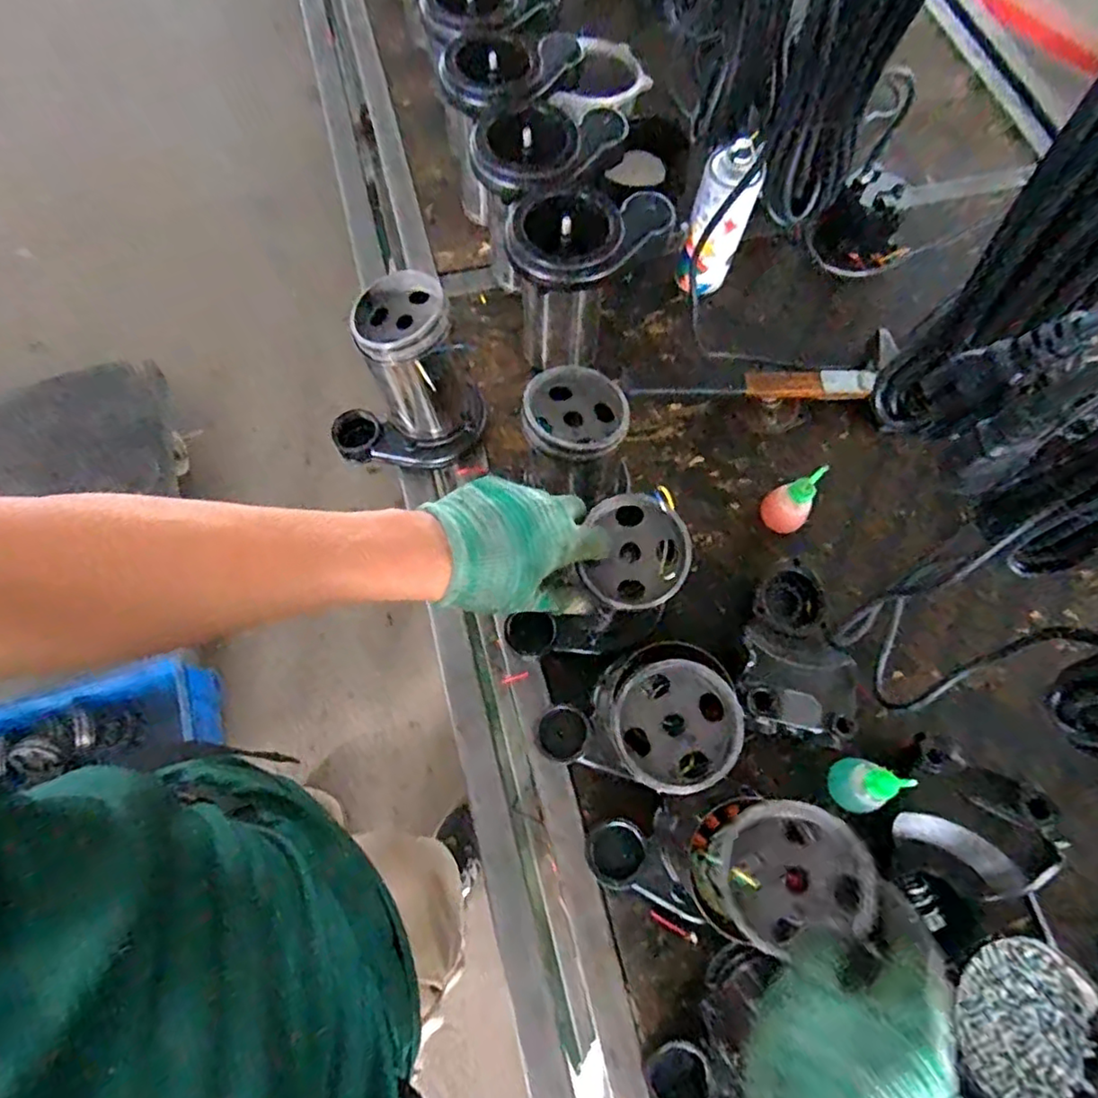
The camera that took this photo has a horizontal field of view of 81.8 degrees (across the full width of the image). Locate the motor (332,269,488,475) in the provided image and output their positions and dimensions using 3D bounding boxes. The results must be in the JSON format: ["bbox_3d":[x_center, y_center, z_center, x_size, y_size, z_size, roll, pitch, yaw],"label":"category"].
[{"bbox_3d":[-0.159,-0.181,0.663,0.160,0.199,0.131,-10,69,-5],"label":"motor"}]

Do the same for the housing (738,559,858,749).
[{"bbox_3d":[0.243,0.094,0.629,0.116,0.067,0.184,11,69,3],"label":"housing"}]

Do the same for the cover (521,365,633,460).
[{"bbox_3d":[0.023,-0.117,0.546,0.088,0.029,0.098,8,69,2],"label":"cover"}]

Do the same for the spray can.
[{"bbox_3d":[0.199,-0.383,0.750,0.064,0.165,0.055,23,70,7],"label":"spray can"}]

